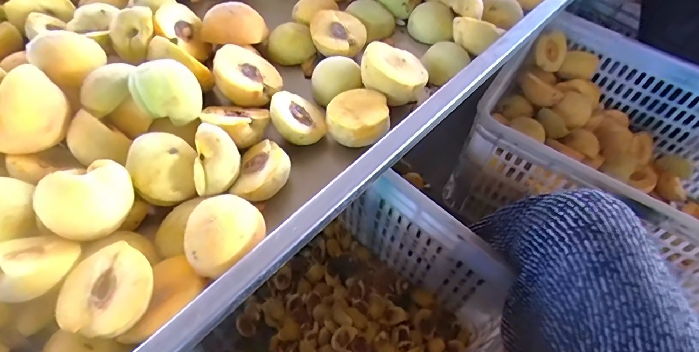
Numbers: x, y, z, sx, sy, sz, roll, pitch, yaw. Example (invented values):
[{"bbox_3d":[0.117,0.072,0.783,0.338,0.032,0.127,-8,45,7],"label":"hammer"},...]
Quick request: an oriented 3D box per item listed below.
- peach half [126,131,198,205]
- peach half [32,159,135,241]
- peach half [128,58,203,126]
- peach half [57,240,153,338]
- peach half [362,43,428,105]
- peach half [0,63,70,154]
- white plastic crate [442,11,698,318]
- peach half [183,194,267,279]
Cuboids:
[{"bbox_3d":[-0.162,-0.009,0.359,0.058,0.024,0.058,5,77,-23],"label":"peach half"},{"bbox_3d":[-0.206,0.020,0.325,0.062,0.058,0.026,-8,20,-18],"label":"peach half"},{"bbox_3d":[-0.172,-0.079,0.393,0.057,0.046,0.050,-19,60,-15],"label":"peach half"},{"bbox_3d":[-0.175,0.087,0.312,0.061,0.031,0.065,2,57,-2],"label":"peach half"},{"bbox_3d":[0.048,-0.111,0.454,0.072,0.029,0.070,24,45,-6],"label":"peach half"},{"bbox_3d":[-0.272,-0.055,0.351,0.030,0.053,0.068,19,58,9],"label":"peach half"},{"bbox_3d":[0.495,-0.021,0.736,0.500,0.245,0.363,32,61,16],"label":"white plastic crate"},{"bbox_3d":[-0.102,0.046,0.333,0.053,0.040,0.064,39,63,20],"label":"peach half"}]

